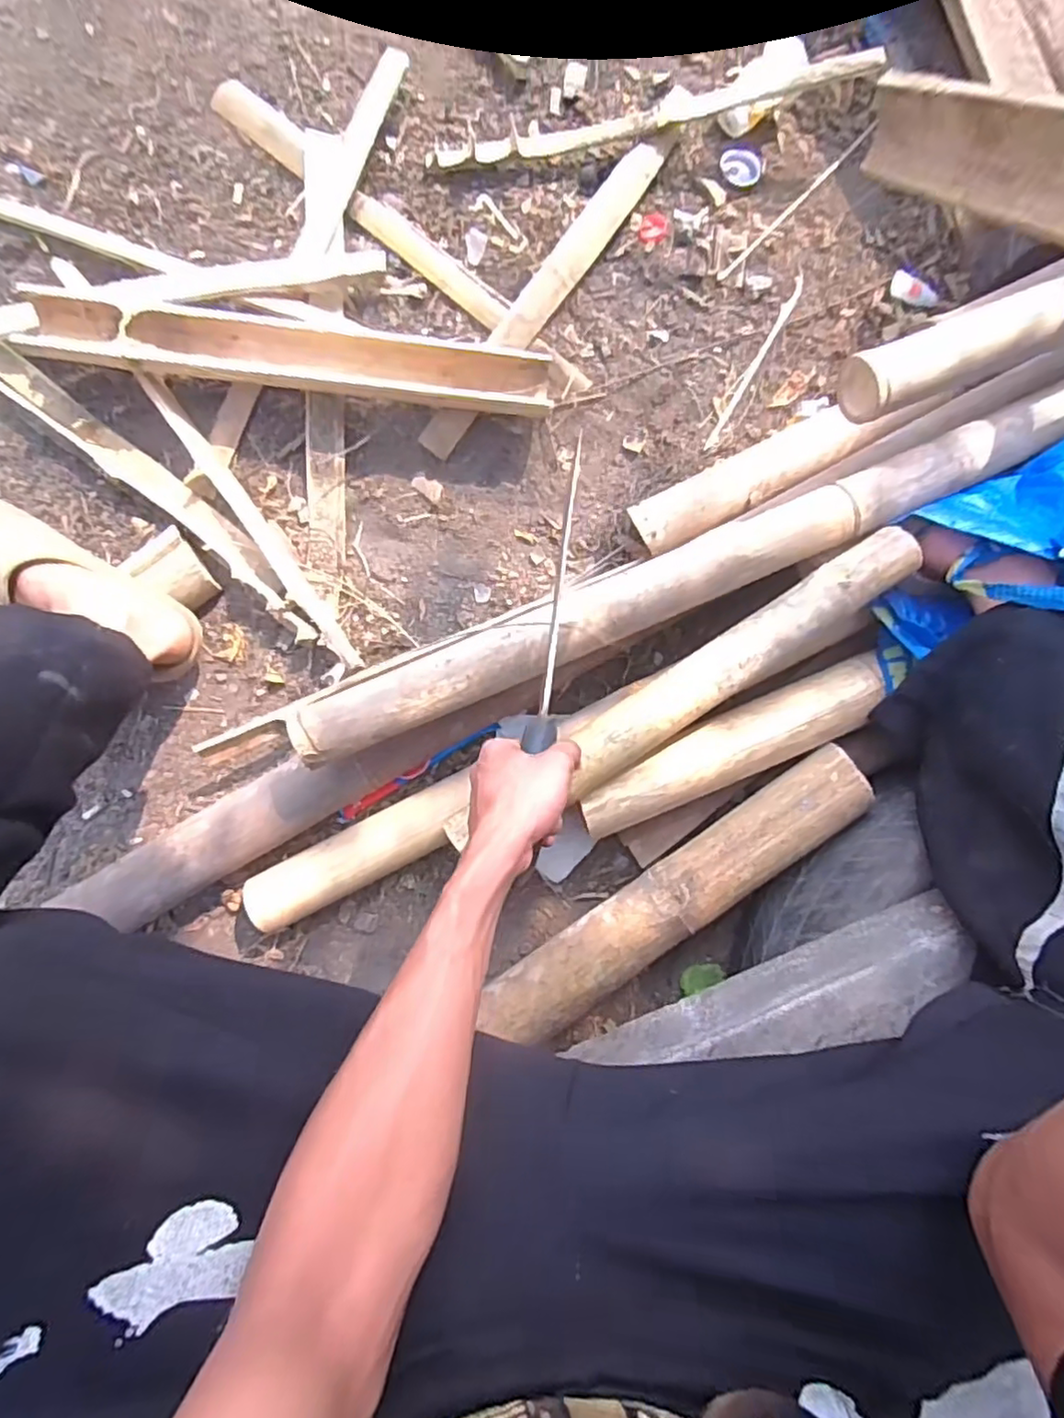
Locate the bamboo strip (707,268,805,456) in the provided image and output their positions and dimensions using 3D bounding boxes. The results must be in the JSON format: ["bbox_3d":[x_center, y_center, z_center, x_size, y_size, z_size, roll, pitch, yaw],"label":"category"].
[{"bbox_3d":[0.278,-0.429,0.790,0.014,0.013,0.248,29,86,-7],"label":"bamboo strip"}]

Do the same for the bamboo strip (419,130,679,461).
[{"bbox_3d":[0.022,-0.496,0.748,0.046,0.015,0.481,35,86,-6],"label":"bamboo strip"}]

